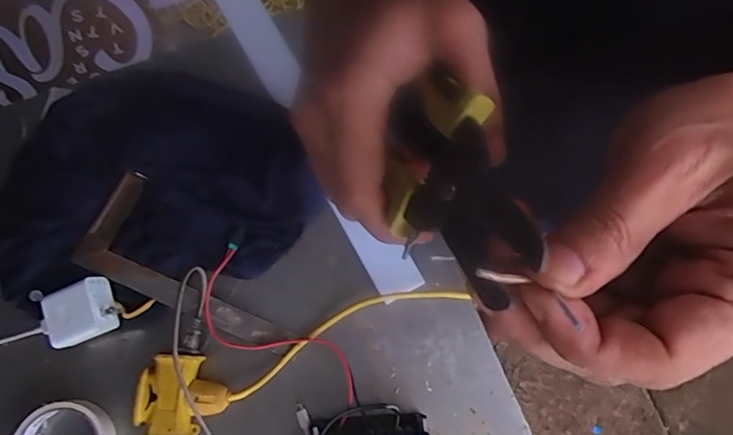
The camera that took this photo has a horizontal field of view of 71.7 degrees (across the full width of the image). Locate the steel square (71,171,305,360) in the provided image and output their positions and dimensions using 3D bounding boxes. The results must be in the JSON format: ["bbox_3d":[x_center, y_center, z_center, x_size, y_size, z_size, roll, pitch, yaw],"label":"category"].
[{"bbox_3d":[-0.172,0.047,0.536,0.251,0.014,0.108,23,73,6],"label":"steel square"}]

